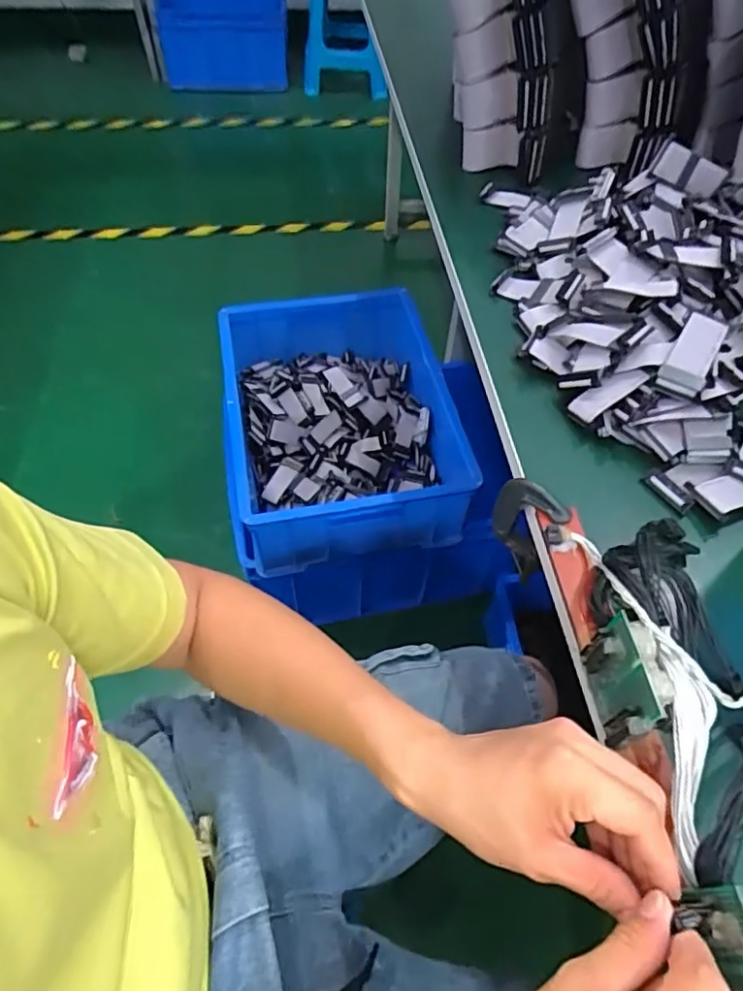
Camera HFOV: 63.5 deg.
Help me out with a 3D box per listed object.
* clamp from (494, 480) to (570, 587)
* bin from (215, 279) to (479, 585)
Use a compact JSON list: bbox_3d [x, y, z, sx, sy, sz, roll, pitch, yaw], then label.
[{"bbox_3d":[0.132,0.031,0.521,0.057,0.115,0.014,36,61,22],"label":"clamp"},{"bbox_3d":[-0.050,-0.135,1.036,0.373,0.176,0.483,-8,55,-7],"label":"bin"}]

